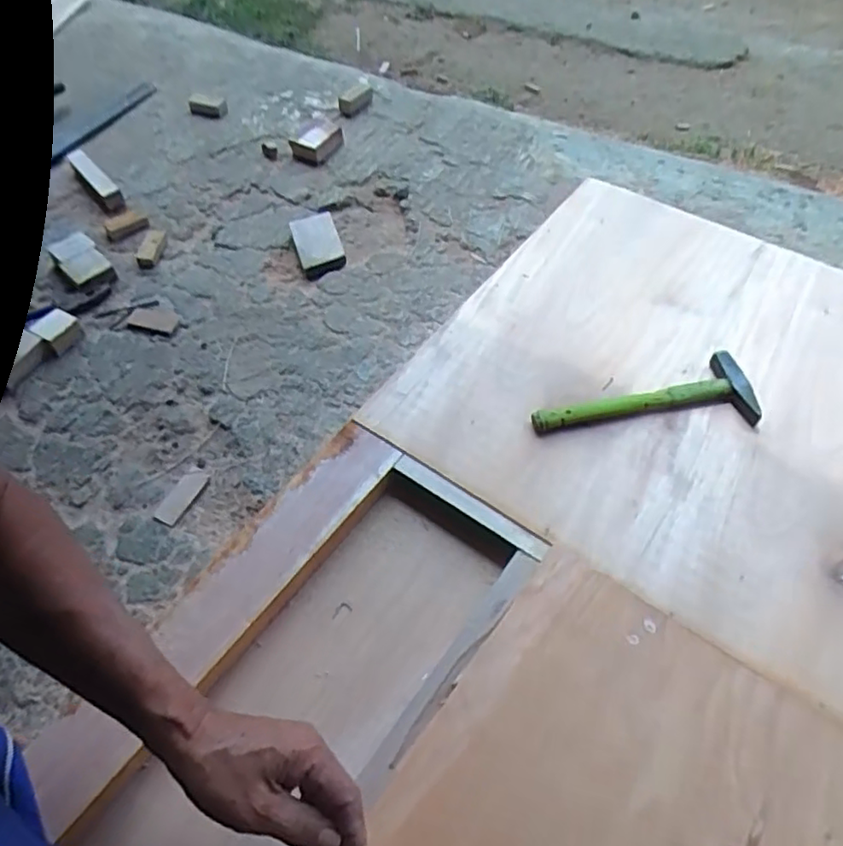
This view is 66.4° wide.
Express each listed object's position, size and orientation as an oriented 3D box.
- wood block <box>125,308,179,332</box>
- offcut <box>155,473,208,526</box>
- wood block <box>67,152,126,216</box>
[{"bbox_3d":[-0.396,-0.155,0.955,0.073,0.005,0.040,12,58,11],"label":"wood block"},{"bbox_3d":[-0.294,0.090,0.786,0.031,0.010,0.073,21,60,16],"label":"offcut"},{"bbox_3d":[-0.557,-0.417,1.110,0.033,0.035,0.159,-36,62,-19],"label":"wood block"}]

